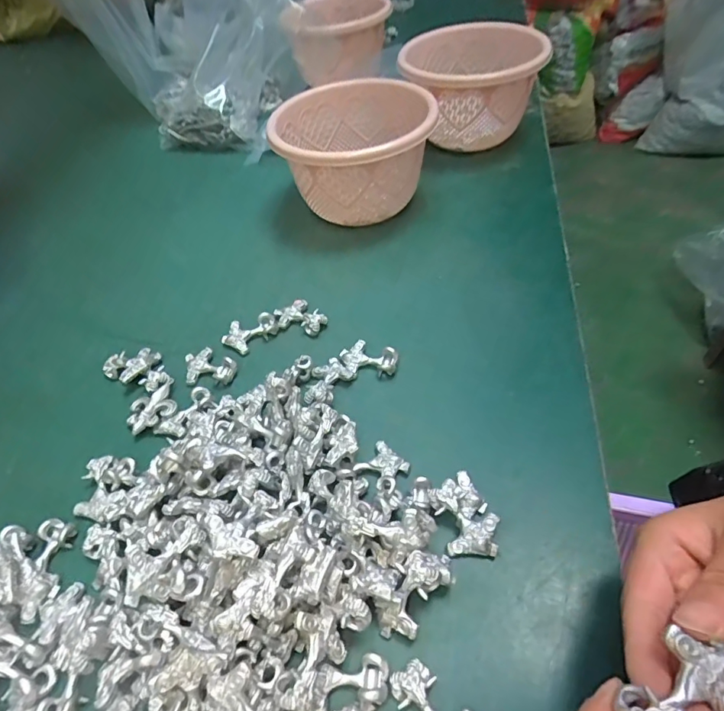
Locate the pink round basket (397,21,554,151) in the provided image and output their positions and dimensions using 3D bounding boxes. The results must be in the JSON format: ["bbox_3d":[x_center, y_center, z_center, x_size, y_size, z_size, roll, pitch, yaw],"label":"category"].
[{"bbox_3d":[0.123,-0.298,0.540,0.144,0.094,0.153,9,51,12],"label":"pink round basket"}]

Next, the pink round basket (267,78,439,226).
[{"bbox_3d":[-0.007,-0.180,0.442,0.131,0.092,0.129,-2,49,3],"label":"pink round basket"}]

